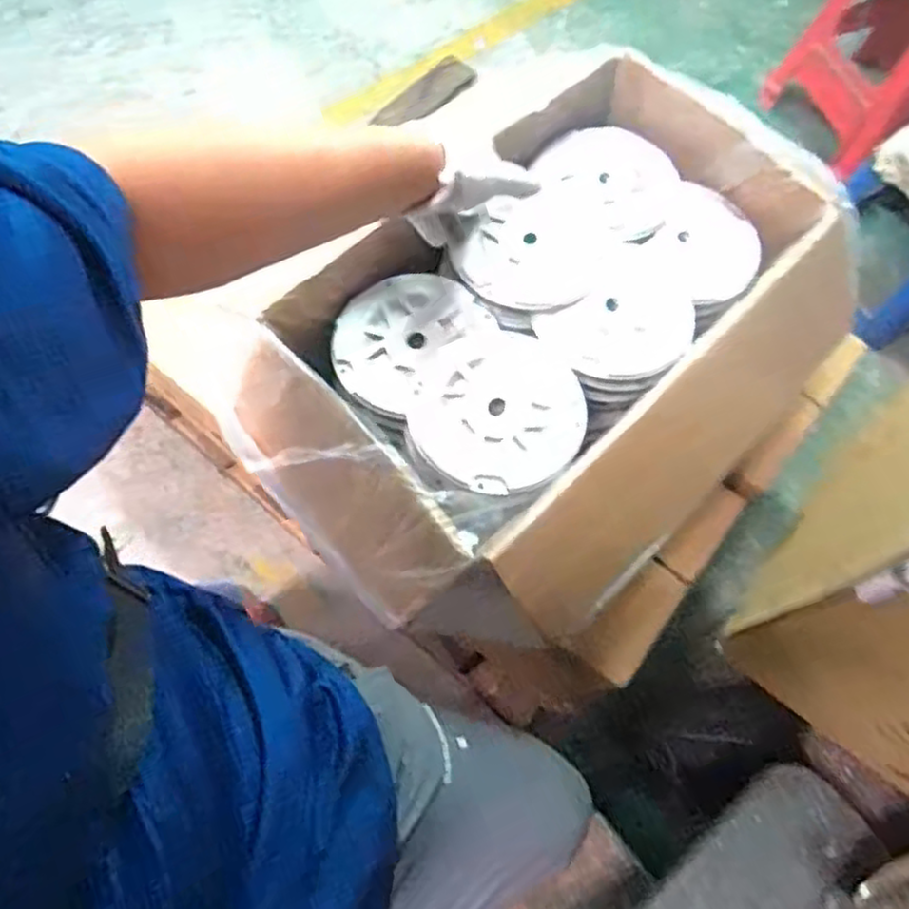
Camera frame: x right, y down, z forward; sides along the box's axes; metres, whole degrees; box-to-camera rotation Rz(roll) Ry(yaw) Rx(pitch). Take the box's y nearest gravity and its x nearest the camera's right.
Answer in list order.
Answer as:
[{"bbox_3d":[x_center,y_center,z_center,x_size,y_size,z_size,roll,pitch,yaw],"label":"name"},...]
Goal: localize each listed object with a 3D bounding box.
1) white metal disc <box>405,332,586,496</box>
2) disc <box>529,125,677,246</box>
[{"bbox_3d":[0.037,-0.035,0.568,0.128,0.013,0.136,1,70,-2],"label":"white metal disc"},{"bbox_3d":[0.151,-0.265,0.671,0.128,0.007,0.120,1,70,-2],"label":"disc"}]

